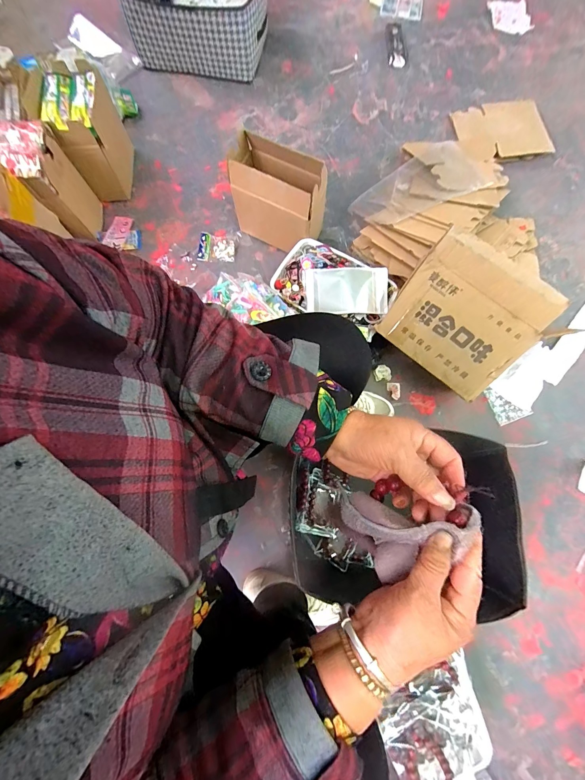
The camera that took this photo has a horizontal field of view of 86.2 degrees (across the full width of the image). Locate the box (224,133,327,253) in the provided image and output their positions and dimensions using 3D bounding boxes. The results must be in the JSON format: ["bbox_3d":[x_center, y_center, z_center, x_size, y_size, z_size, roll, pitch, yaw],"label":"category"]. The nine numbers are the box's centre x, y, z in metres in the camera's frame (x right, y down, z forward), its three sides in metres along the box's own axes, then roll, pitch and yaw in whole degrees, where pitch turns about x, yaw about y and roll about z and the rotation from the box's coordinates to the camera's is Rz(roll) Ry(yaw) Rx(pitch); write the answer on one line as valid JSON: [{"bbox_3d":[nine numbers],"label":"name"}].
[{"bbox_3d":[-0.038,-0.500,0.835,0.236,0.222,0.123,28,76,6],"label":"box"}]

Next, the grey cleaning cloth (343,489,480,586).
[{"bbox_3d":[0.099,0.135,0.289,0.031,0.129,0.070,12,69,-45],"label":"grey cleaning cloth"}]

